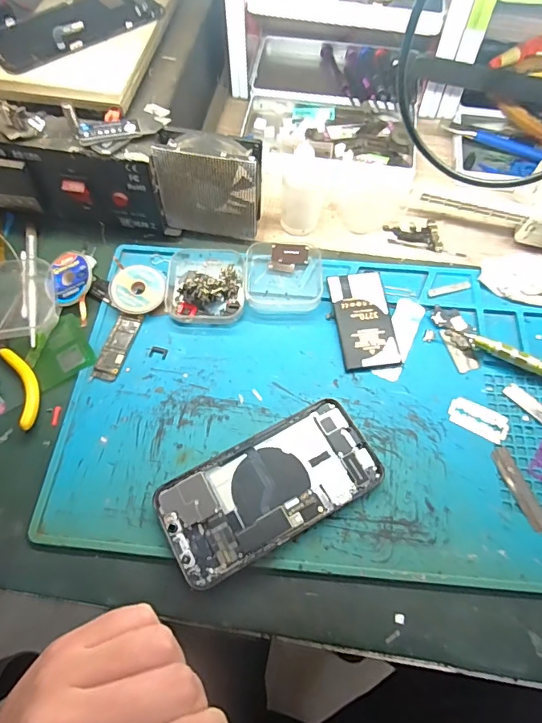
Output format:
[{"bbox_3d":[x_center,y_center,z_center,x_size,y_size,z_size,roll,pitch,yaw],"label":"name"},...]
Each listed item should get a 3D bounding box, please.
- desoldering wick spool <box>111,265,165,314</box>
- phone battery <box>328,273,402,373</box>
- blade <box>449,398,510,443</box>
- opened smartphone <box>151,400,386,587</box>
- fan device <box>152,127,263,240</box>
[{"bbox_3d":[-0.108,-0.057,0.378,0.042,0.010,0.042,34,75,6],"label":"desoldering wick spool"},{"bbox_3d":[0.074,-0.033,0.371,0.043,0.007,0.084,-6,63,-3],"label":"phone battery"},{"bbox_3d":[0.152,0.041,0.337,0.041,0.004,0.024,26,66,13],"label":"blade"},{"bbox_3d":[0.000,0.084,0.311,0.144,0.009,0.071,-27,66,-13],"label":"opened smartphone"},{"bbox_3d":[-0.050,-0.141,0.381,0.081,0.085,0.029,6,63,3],"label":"fan device"}]

